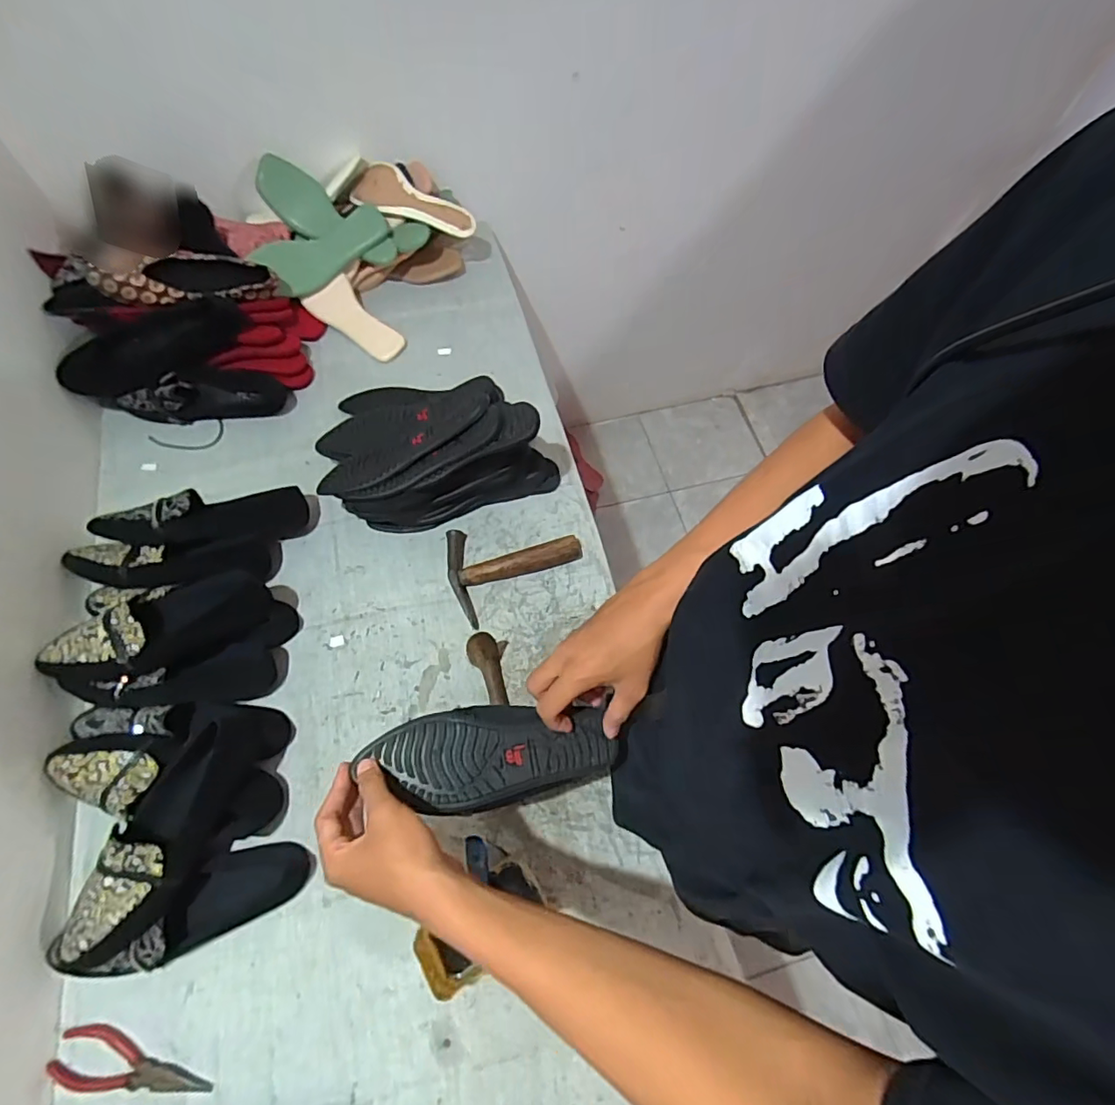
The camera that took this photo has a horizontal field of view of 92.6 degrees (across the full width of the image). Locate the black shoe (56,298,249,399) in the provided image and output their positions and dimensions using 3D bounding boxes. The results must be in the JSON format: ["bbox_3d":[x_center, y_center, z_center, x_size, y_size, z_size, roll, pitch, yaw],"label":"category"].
[{"bbox_3d":[-0.604,-0.313,0.803,0.255,0.080,0.055,-26,39,-11],"label":"black shoe"}]

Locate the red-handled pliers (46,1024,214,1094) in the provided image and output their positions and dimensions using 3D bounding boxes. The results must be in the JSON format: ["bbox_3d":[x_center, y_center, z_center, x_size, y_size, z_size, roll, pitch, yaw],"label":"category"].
[{"bbox_3d":[-0.415,0.504,0.520,0.152,0.009,0.044,14,67,5],"label":"red-handled pliers"}]

